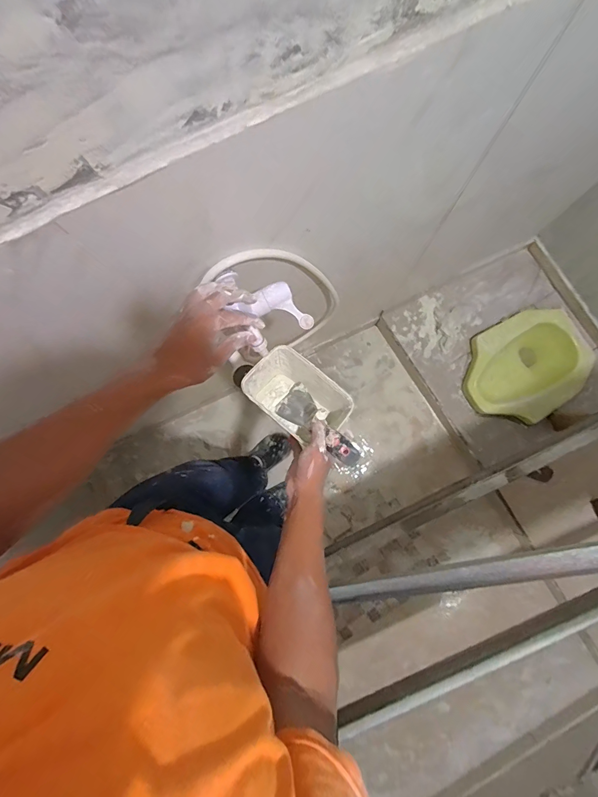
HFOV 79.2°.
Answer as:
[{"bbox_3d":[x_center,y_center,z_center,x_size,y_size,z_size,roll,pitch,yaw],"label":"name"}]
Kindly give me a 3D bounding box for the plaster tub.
[{"bbox_3d":[0.000,-0.001,0.644,0.171,0.083,0.114,40,82,9],"label":"plaster tub"}]

